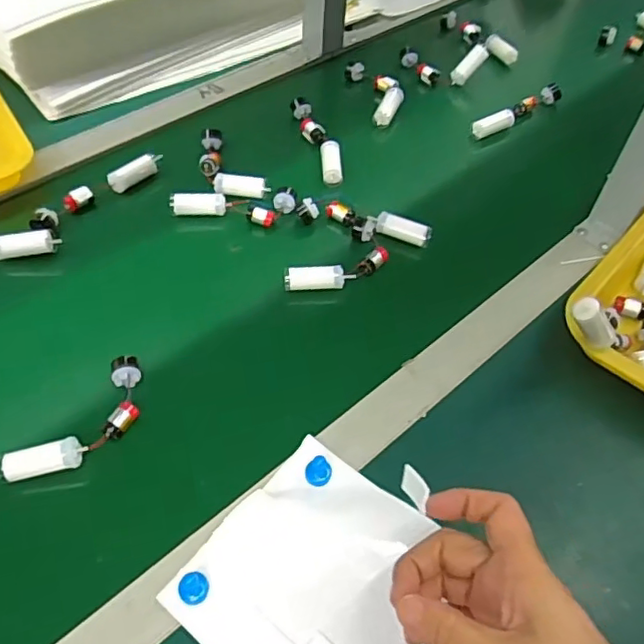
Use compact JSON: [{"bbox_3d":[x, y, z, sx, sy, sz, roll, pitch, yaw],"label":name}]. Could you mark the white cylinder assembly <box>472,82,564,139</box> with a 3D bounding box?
[{"bbox_3d":[0.238,-0.254,0.728,0.145,0.020,0.028,-32,61,-25],"label":"white cylinder assembly"}]

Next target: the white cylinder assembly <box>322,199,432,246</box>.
[{"bbox_3d":[0.052,-0.093,0.587,0.105,0.023,0.032,18,53,9],"label":"white cylinder assembly"}]

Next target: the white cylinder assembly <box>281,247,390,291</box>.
[{"bbox_3d":[0.016,-0.044,0.552,0.100,0.024,0.028,-16,55,-16],"label":"white cylinder assembly"}]

